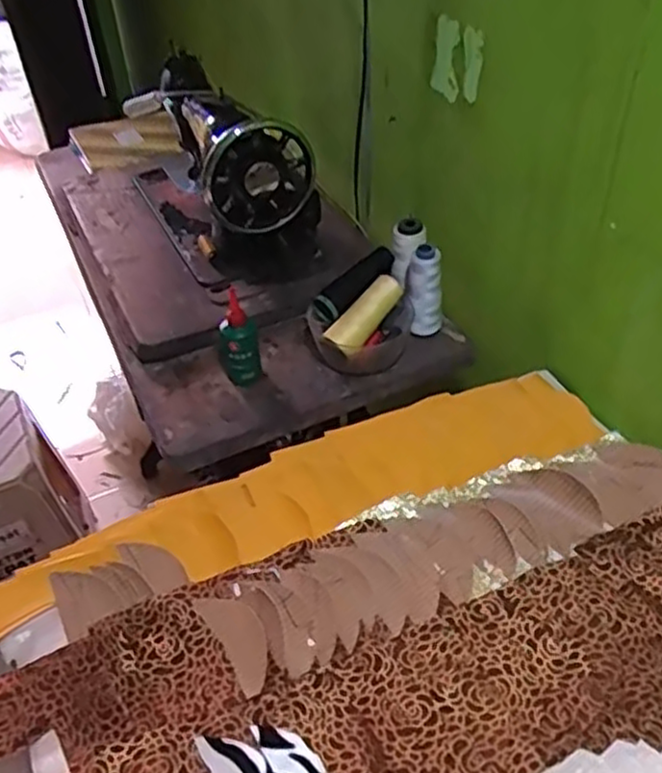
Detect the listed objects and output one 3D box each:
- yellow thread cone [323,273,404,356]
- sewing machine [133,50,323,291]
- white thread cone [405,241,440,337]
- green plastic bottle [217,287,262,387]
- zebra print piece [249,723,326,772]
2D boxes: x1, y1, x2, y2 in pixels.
[{"bbox_3d":[0.041,-0.083,0.861,0.037,0.035,0.115,29,65,31],"label":"yellow thread cone"},{"bbox_3d":[-0.172,-0.320,1.037,0.158,0.205,0.388,-21,45,-18],"label":"sewing machine"},{"bbox_3d":[0.109,-0.109,0.878,0.042,0.110,0.046,3,43,7],"label":"white thread cone"},{"bbox_3d":[-0.105,-0.048,0.845,0.045,0.099,0.039,-11,43,-7],"label":"green plastic bottle"},{"bbox_3d":[-0.023,0.276,0.533,0.033,0.004,0.088,-24,46,-20],"label":"zebra print piece"}]

